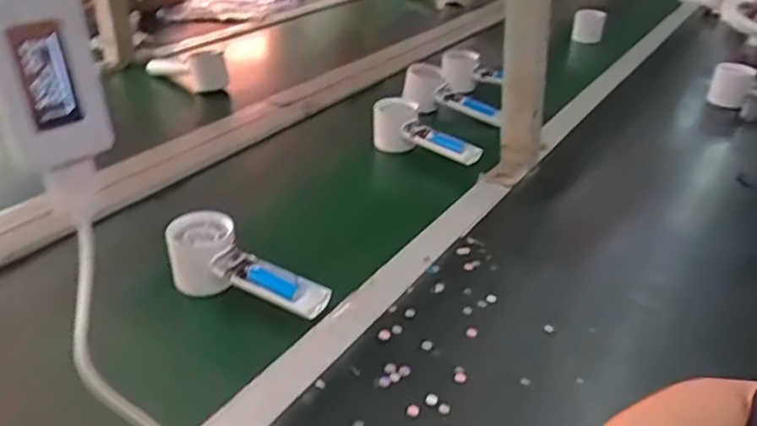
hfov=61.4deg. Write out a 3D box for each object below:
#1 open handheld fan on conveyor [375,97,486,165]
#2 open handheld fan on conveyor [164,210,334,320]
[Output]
[{"bbox_3d":[0.052,-0.096,0.823,0.057,0.061,0.163,-22,38,-33],"label":"open handheld fan on conveyor"},{"bbox_3d":[-0.114,0.048,0.566,0.159,0.050,0.054,14,33,19],"label":"open handheld fan on conveyor"}]

